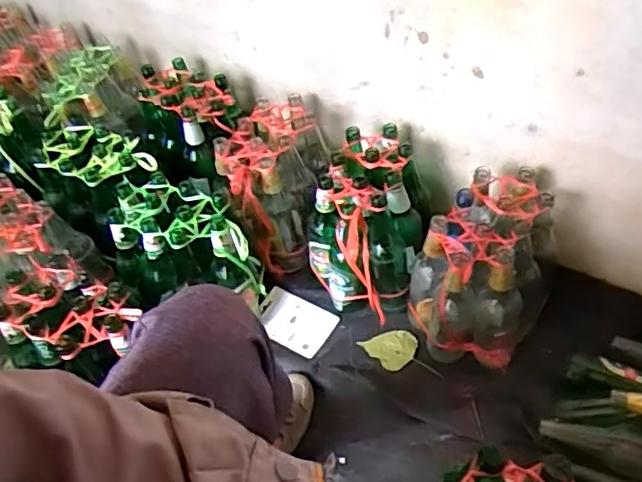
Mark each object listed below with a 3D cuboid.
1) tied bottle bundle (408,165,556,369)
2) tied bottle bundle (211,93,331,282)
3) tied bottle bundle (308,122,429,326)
[{"bbox_3d":[0.266,0.048,1.002,0.204,0.250,0.237,18,53,20],"label":"tied bottle bundle"},{"bbox_3d":[-0.086,-0.105,1.178,0.211,0.229,0.245,-9,48,-2],"label":"tied bottle bundle"},{"bbox_3d":[0.084,-0.022,1.100,0.209,0.244,0.268,-2,48,4],"label":"tied bottle bundle"}]

